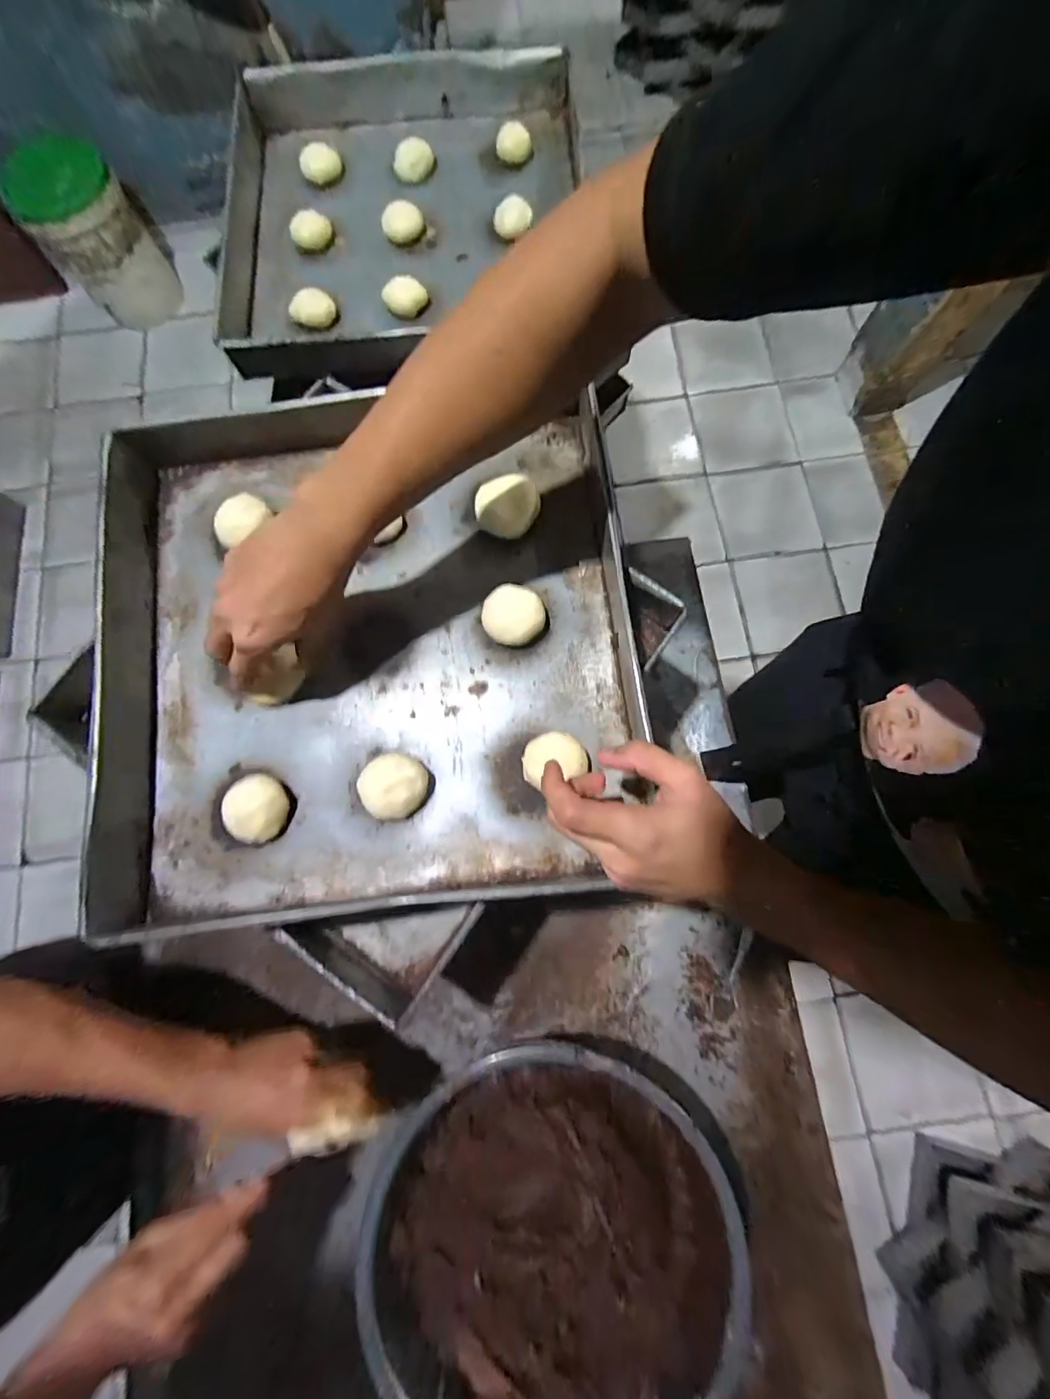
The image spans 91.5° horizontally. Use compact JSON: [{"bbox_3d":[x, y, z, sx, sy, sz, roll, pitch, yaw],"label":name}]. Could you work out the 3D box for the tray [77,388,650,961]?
[{"bbox_3d":[-0.159,-0.060,0.472,0.501,0.076,0.480,-5,78,1],"label":"tray"}]

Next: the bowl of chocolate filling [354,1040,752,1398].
[{"bbox_3d":[0.043,0.530,0.515,0.327,0.127,0.332,0,78,2],"label":"bowl of chocolate filling"}]

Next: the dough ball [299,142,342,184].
[{"bbox_3d":[-0.289,-0.759,0.720,0.056,0.027,0.042,-22,78,-3],"label":"dough ball"}]

